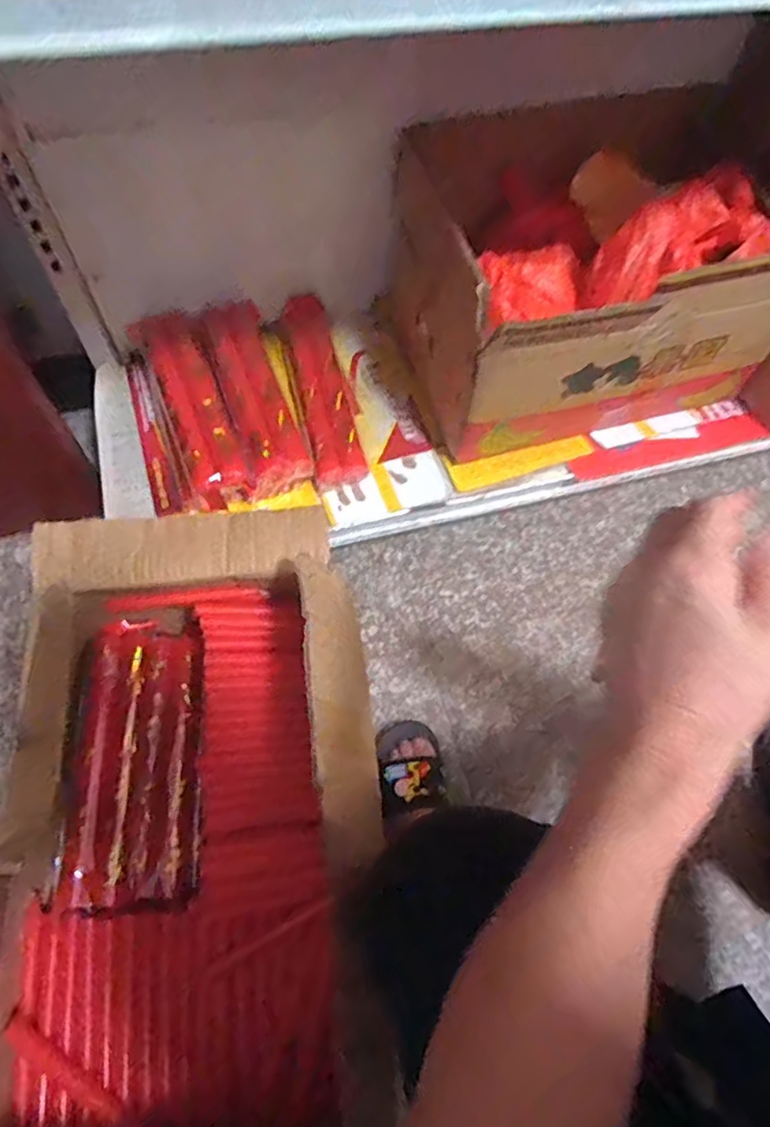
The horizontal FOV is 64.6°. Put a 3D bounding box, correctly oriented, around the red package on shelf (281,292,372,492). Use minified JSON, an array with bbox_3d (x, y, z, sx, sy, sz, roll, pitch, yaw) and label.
[{"bbox_3d":[-0.083,-0.240,0.820,0.066,0.030,0.291,-12,68,-7],"label":"red package on shelf"}]

